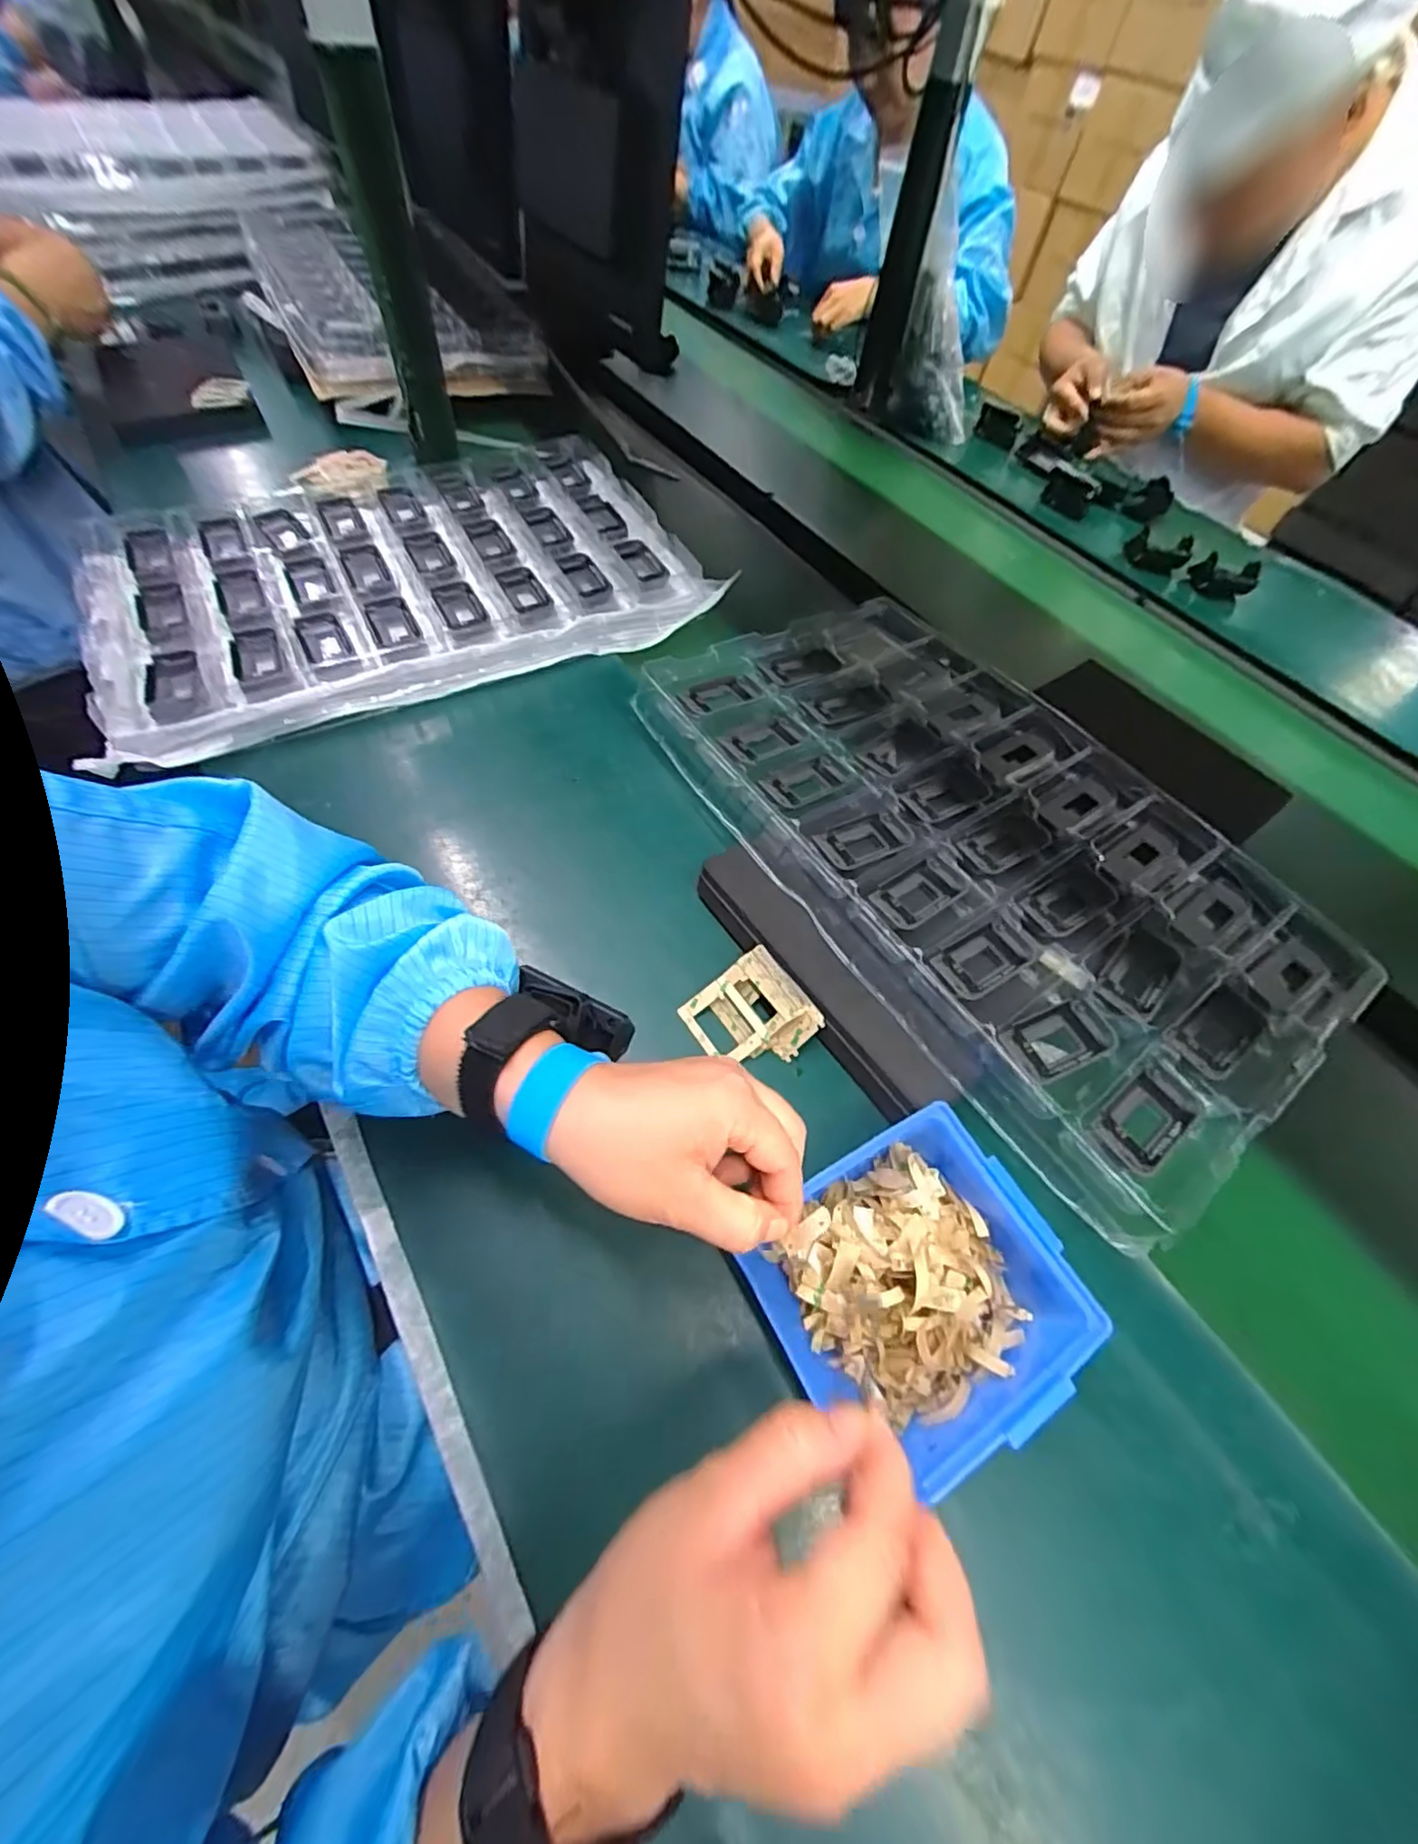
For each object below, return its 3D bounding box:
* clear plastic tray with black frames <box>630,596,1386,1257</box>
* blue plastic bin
[{"bbox_3d":[0.193,-0.071,0.481,0.348,0.045,0.516,-29,66,-24],"label":"clear plastic tray with black frames"},{"bbox_3d":[0.099,0.179,0.310,0.134,0.058,0.123,-27,68,-15],"label":"blue plastic bin"}]

